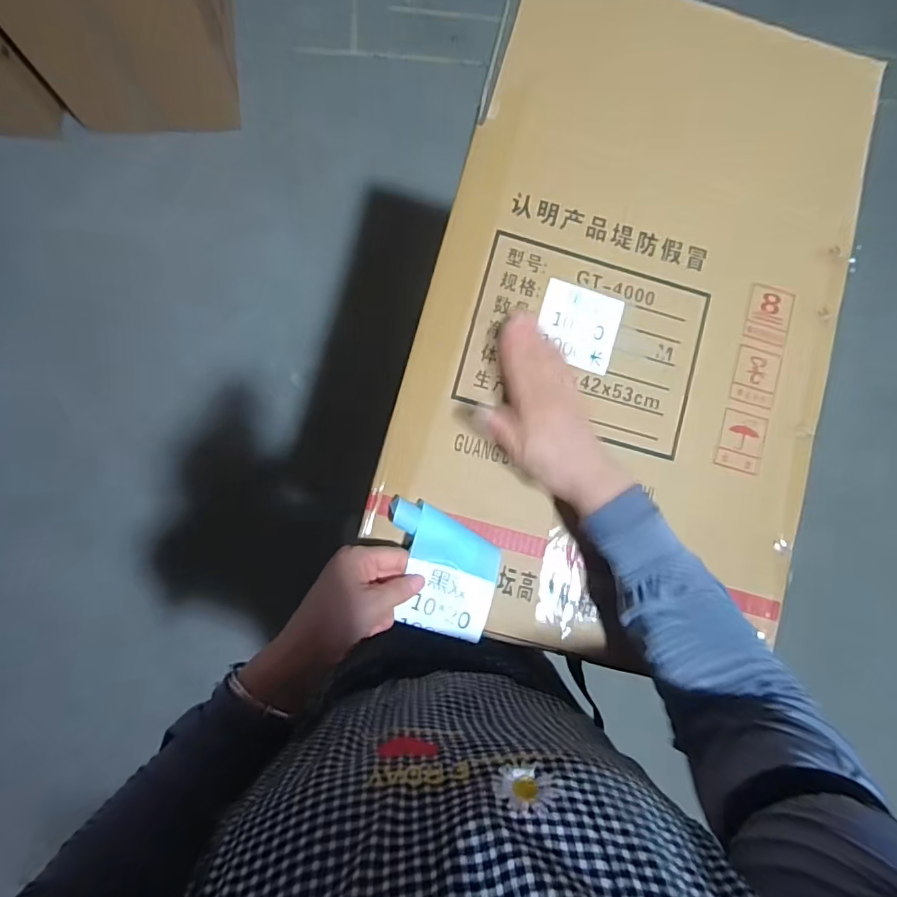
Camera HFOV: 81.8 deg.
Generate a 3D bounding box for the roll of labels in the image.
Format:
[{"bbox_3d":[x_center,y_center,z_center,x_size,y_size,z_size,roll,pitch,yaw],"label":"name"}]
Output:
[{"bbox_3d":[-0.010,0.110,0.467,0.103,0.026,0.107,15,84,-4],"label":"roll of labels"}]

